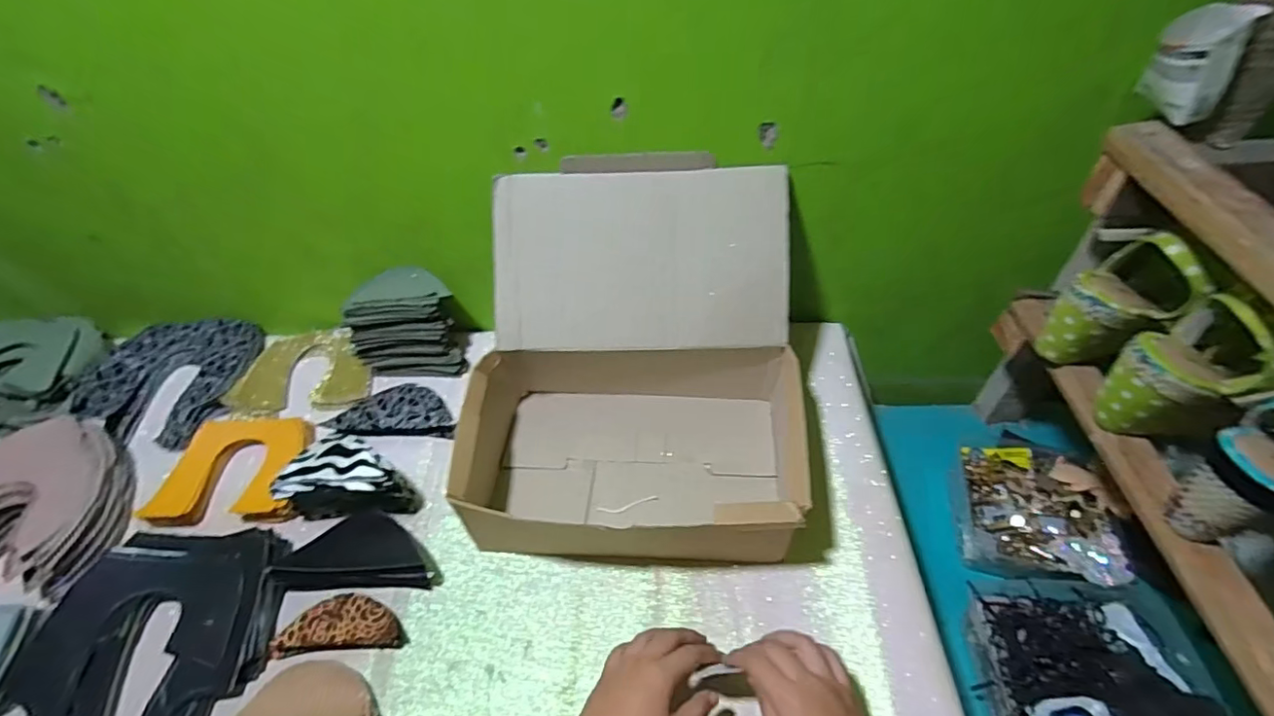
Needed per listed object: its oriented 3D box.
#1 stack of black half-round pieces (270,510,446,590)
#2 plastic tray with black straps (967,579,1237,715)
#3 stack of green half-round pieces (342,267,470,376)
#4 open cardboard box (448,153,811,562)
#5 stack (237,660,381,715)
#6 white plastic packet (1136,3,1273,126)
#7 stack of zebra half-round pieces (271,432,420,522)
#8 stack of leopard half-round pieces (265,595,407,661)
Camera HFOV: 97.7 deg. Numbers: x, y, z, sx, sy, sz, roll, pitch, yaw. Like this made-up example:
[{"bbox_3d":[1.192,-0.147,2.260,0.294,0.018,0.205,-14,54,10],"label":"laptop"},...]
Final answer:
[{"bbox_3d":[-0.276,0.195,0.569,0.150,0.030,0.075,-1,48,1],"label":"stack of black half-round pieces"},{"bbox_3d":[0.453,0.325,0.541,0.200,0.071,0.207,1,49,3],"label":"plastic tray with black straps"},{"bbox_3d":[-0.294,-0.048,0.714,0.136,0.111,0.076,3,49,5],"label":"stack of green half-round pieces"},{"bbox_3d":[-0.001,-0.003,0.582,0.325,0.251,0.325,4,49,6],"label":"open cardboard box"},{"bbox_3d":[-0.286,0.300,0.483,0.122,0.027,0.058,-3,48,0],"label":"stack"},{"bbox_3d":[0.462,-0.245,0.462,0.059,0.079,0.046,34,58,28],"label":"white plastic packet"},{"bbox_3d":[-0.306,0.125,0.588,0.124,0.064,0.061,-3,48,0],"label":"stack of zebra half-round pieces"},{"bbox_3d":[-0.281,0.253,0.530,0.119,0.021,0.048,-4,48,-1],"label":"stack of leopard half-round pieces"}]

